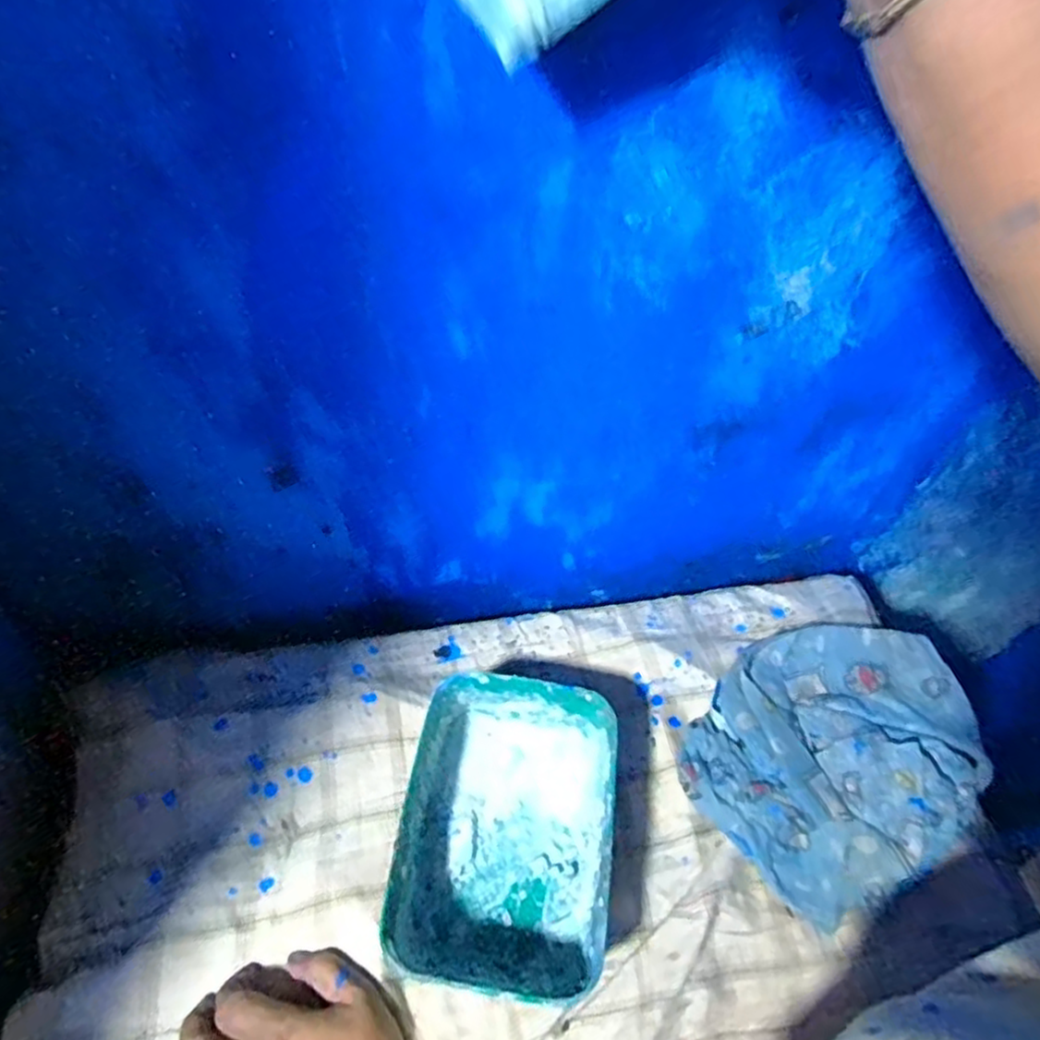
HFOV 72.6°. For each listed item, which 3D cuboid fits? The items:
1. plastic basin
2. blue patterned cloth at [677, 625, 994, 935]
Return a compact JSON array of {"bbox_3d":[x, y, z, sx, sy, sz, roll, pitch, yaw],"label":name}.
[{"bbox_3d":[-0.010,0.216,0.502,0.135,0.074,0.190,8,51,4],"label":"plastic basin"},{"bbox_3d":[0.265,0.180,0.563,0.271,0.050,0.196,-20,55,-17],"label":"blue patterned cloth"}]

